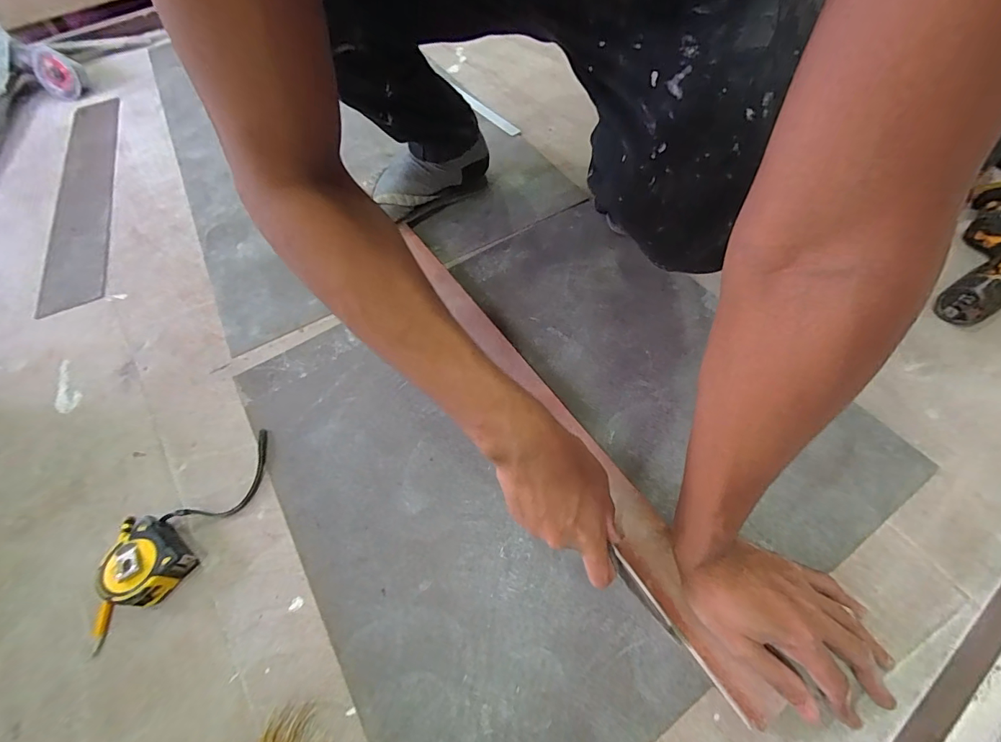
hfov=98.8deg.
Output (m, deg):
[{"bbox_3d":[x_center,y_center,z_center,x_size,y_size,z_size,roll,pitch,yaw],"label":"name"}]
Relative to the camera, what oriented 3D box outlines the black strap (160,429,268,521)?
[{"bbox_3d":[-0.295,0.124,0.472,0.054,0.018,0.125,26,63,19],"label":"black strap"}]

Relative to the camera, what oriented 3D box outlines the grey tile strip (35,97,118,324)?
[{"bbox_3d":[-0.784,-0.351,0.811,0.091,0.011,0.673,-23,59,-10],"label":"grey tile strip"}]

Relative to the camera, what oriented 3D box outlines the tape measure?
[{"bbox_3d":[-0.343,0.188,0.418,0.060,0.037,0.067,25,63,19],"label":"tape measure"}]

